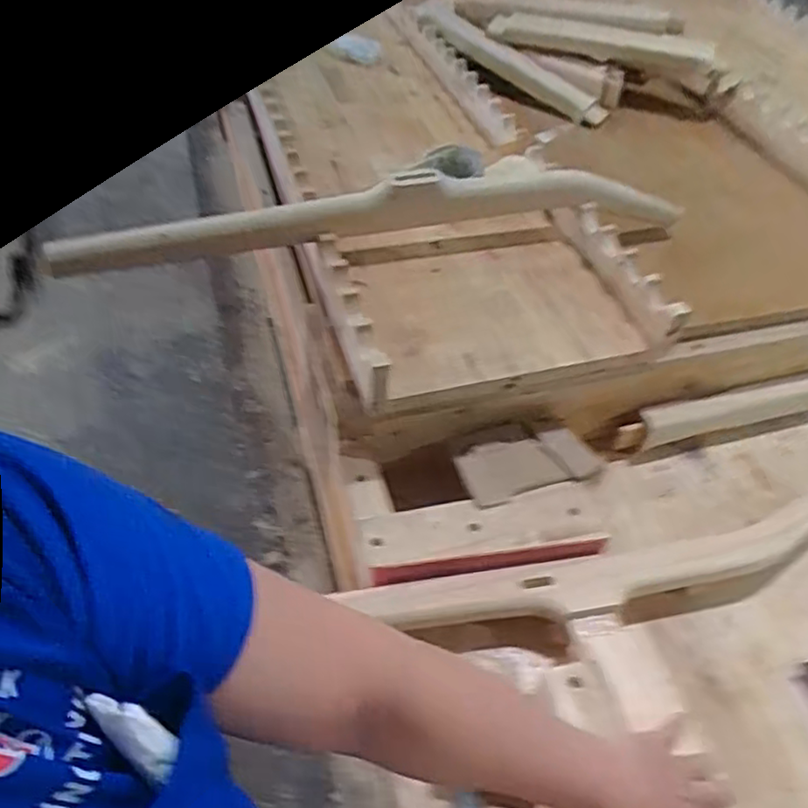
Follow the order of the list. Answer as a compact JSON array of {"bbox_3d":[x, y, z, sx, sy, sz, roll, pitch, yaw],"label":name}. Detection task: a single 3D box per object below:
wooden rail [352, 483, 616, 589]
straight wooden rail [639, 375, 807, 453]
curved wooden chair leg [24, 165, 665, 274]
[{"bbox_3d":[0.084,0.133,0.702,0.252,0.023,0.076,-7,49,-11],"label":"wooden rail"},{"bbox_3d":[0.488,-0.002,0.912,0.382,0.058,0.028,-11,49,-14],"label":"straight wooden rail"},{"bbox_3d":[0.000,-0.227,0.806,0.769,0.089,0.090,-15,50,-17],"label":"curved wooden chair leg"}]

